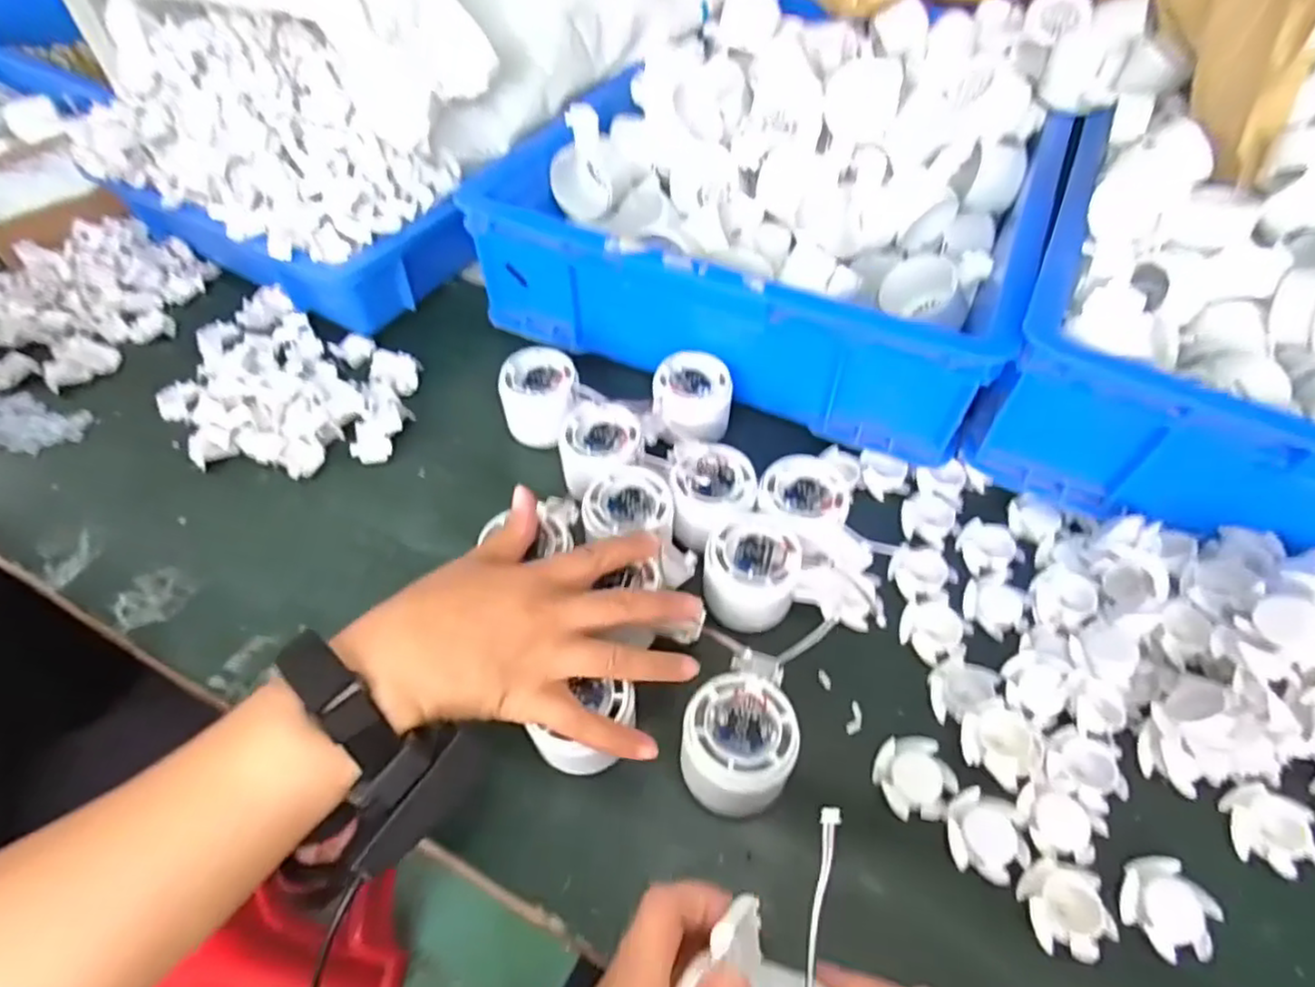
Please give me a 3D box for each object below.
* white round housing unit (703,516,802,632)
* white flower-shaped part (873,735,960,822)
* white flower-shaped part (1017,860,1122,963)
[{"bbox_3d":[0.058,0.051,0.434,0.056,0.047,0.062,7,53,5],"label":"white round housing unit"},{"bbox_3d":[0.140,0.156,0.376,0.040,0.012,0.041,0,53,0],"label":"white flower-shaped part"},{"bbox_3d":[0.202,0.204,0.338,0.040,0.016,0.042,0,53,0],"label":"white flower-shaped part"}]

